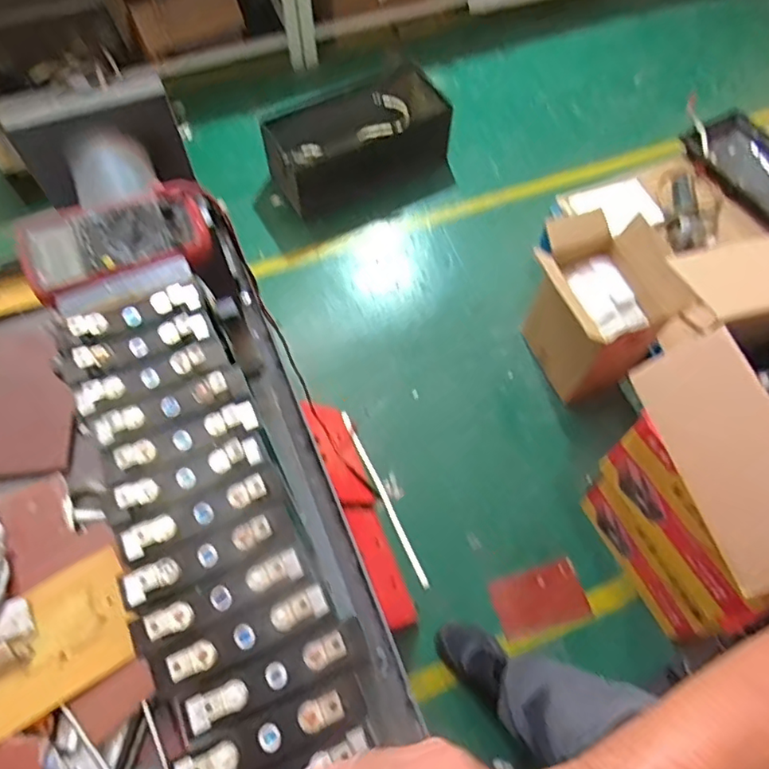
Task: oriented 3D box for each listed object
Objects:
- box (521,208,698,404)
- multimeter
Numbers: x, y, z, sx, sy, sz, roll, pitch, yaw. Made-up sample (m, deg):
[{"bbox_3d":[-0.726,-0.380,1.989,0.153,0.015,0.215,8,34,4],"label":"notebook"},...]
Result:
[{"bbox_3d":[0.528,-0.193,1.487,0.269,0.366,0.350,-32,68,-16],"label":"box"},{"bbox_3d":[-0.270,-0.140,0.584,0.181,0.048,0.088,-21,85,-13],"label":"multimeter"}]

